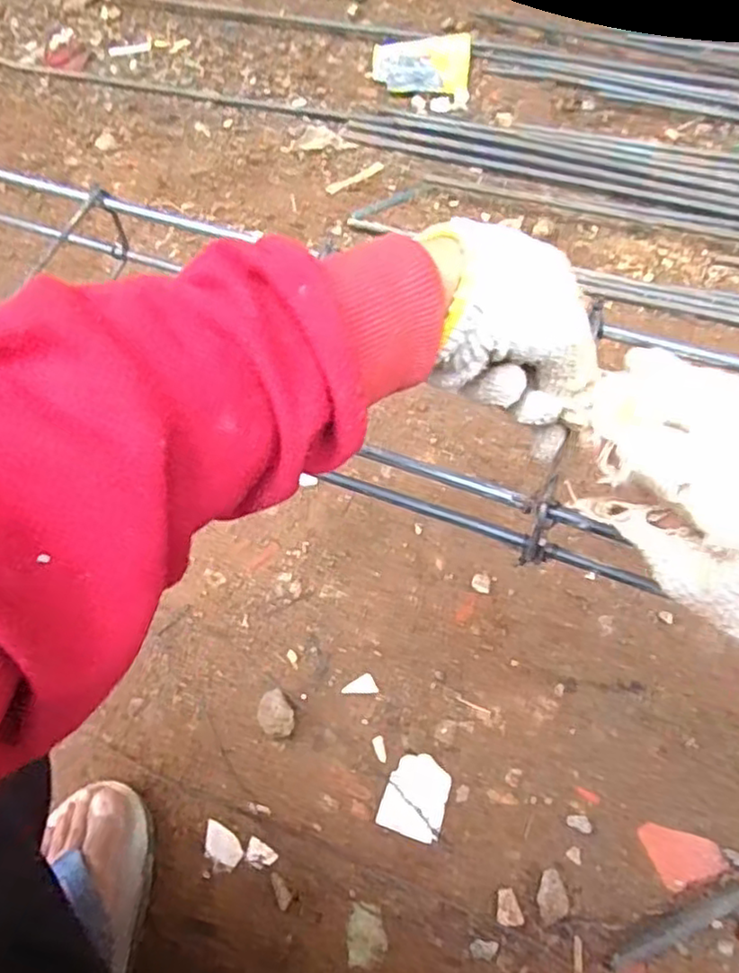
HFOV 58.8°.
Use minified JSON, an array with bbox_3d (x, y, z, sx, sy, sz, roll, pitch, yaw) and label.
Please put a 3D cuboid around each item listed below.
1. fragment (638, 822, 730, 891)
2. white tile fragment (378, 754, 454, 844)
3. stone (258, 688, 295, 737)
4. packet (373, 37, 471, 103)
[{"bbox_3d":[0.240,0.279,0.504,0.049,0.004,0.047,-22,65,-7],"label":"fragment"},{"bbox_3d":[0.038,0.252,0.535,0.049,0.004,0.060,15,67,10],"label":"white tile fragment"},{"bbox_3d":[-0.080,0.194,0.556,0.027,0.015,0.038,-35,68,-13],"label":"stone"},{"bbox_3d":[0.078,-0.629,0.980,0.143,0.012,0.128,5,65,6],"label":"packet"}]

